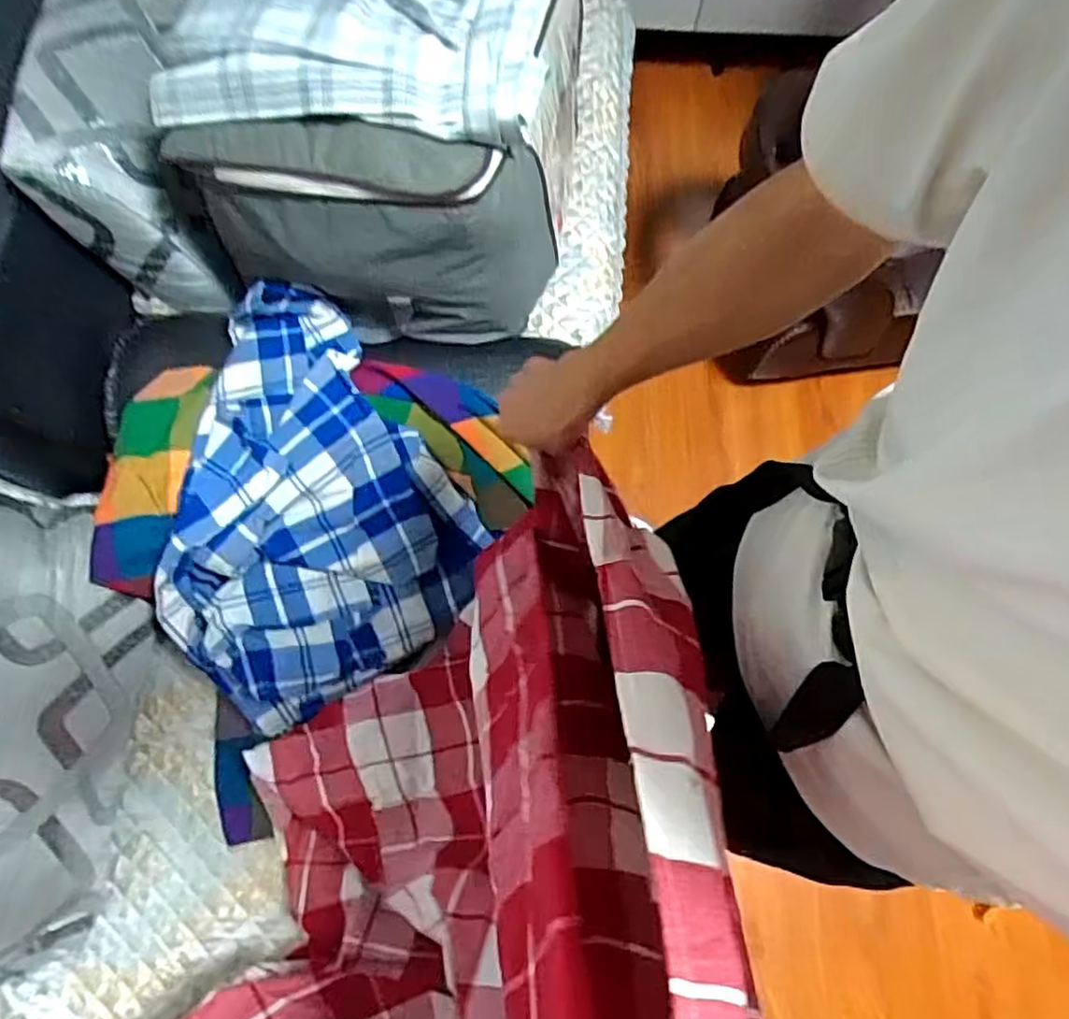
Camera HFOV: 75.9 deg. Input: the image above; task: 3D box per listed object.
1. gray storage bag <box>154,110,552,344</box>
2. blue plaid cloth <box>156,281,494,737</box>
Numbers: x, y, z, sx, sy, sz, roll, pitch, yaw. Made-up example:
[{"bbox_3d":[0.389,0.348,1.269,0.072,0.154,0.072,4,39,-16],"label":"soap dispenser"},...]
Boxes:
[{"bbox_3d":[-0.185,-0.325,0.840,0.419,0.248,0.136,-3,73,-2],"label":"gray storage bag"},{"bbox_3d":[-0.314,0.003,0.873,0.391,0.100,0.502,-34,95,-10],"label":"blue plaid cloth"}]

